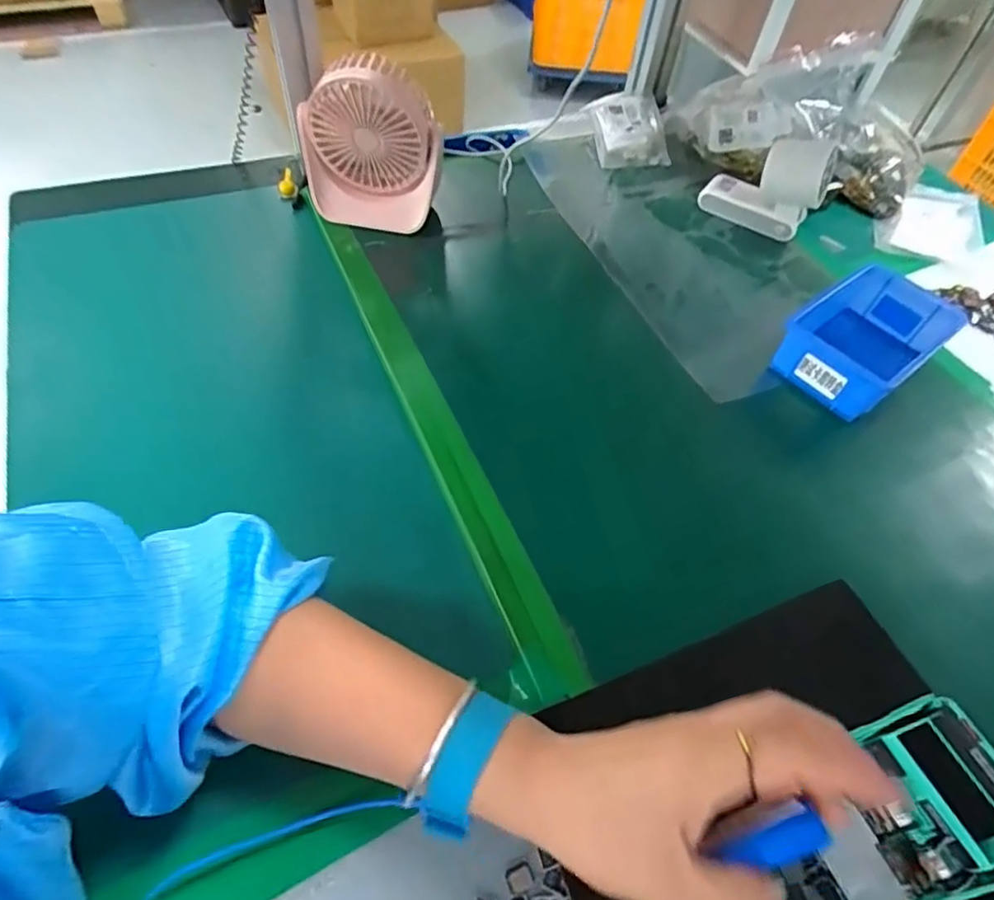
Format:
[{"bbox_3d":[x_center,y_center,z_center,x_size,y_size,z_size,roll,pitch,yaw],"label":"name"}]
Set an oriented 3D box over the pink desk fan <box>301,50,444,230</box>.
[{"bbox_3d":[-0.121,-0.284,0.575,0.133,0.150,0.052,9,52,0],"label":"pink desk fan"}]

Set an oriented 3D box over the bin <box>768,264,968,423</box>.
[{"bbox_3d":[0.324,-0.092,0.533,0.149,0.062,0.093,-31,62,-26],"label":"bin"}]

